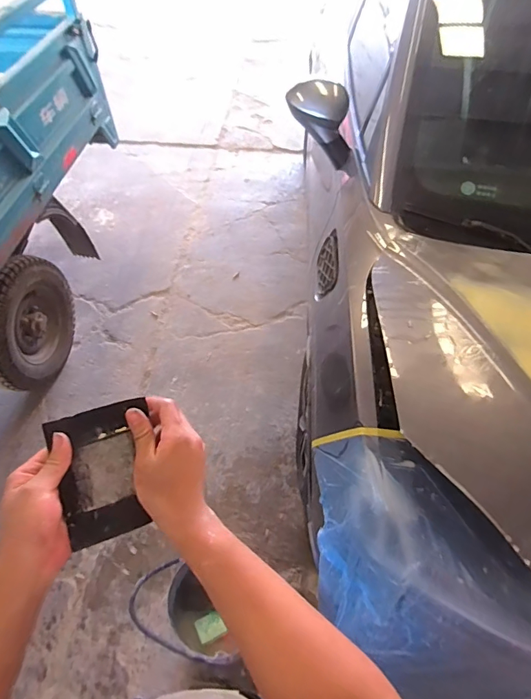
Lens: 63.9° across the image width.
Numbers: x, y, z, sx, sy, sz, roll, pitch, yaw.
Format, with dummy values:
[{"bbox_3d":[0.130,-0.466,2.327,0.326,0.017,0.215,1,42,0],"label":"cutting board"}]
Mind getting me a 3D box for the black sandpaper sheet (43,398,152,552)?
[{"bbox_3d":[-0.174,0.135,0.469,0.097,0.008,0.136,-15,87,-15],"label":"black sandpaper sheet"}]

